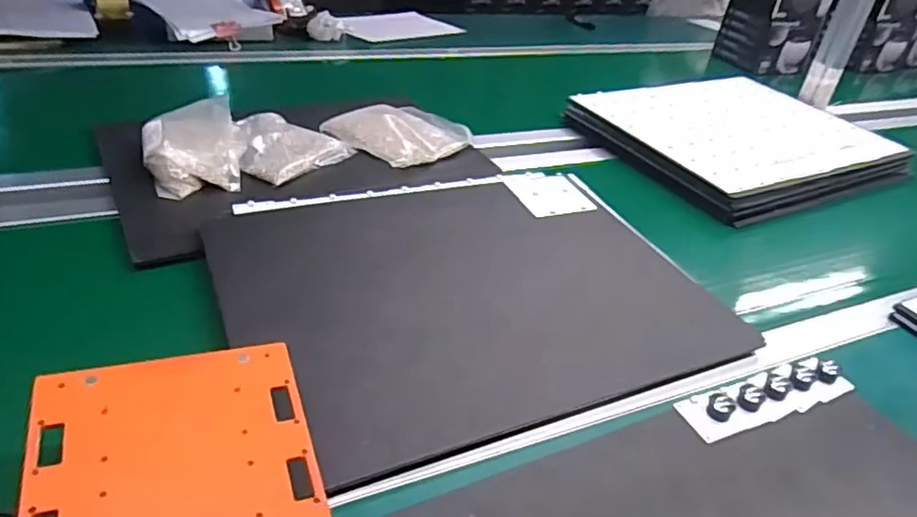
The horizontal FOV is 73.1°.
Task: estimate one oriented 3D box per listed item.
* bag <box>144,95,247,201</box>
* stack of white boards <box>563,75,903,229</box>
[{"bbox_3d":[-0.334,-0.145,0.780,0.117,0.046,0.163,-9,38,-23],"label":"bag"},{"bbox_3d":[0.473,-0.208,1.046,0.493,0.046,0.392,-13,39,-27],"label":"stack of white boards"}]

